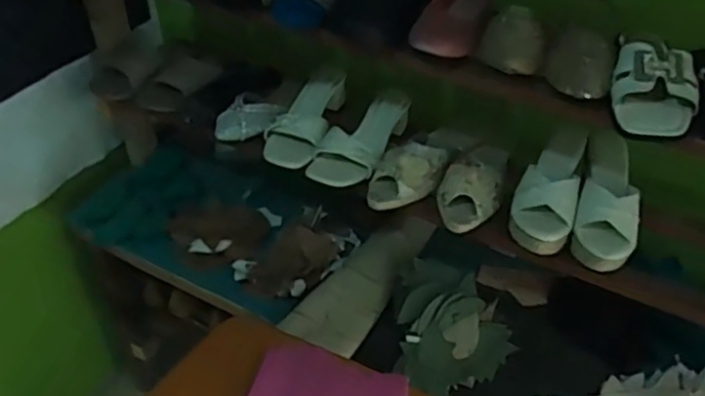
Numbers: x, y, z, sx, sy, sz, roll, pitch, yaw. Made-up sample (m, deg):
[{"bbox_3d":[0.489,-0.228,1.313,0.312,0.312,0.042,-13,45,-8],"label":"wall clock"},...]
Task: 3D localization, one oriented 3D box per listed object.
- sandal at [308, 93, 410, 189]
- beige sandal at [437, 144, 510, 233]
[{"bbox_3d":[0.025,-0.089,1.033,0.093,0.065,0.222,28,61,27],"label":"sandal"},{"bbox_3d":[0.180,-0.027,0.964,0.088,0.058,0.202,16,42,16],"label":"beige sandal"}]

